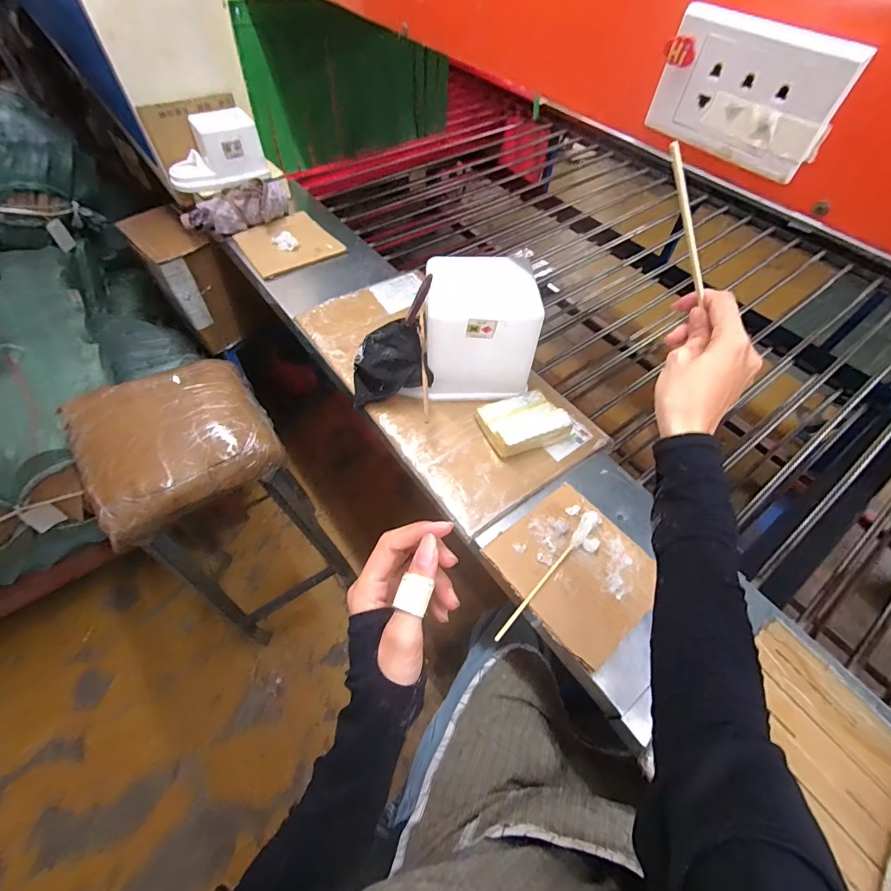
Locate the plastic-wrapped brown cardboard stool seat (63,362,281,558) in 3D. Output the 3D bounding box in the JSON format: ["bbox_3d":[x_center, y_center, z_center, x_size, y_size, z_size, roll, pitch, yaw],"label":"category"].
[{"bbox_3d":[-0.451,-0.021,0.713,0.271,0.089,0.270,-29,62,-19],"label":"plastic-wrapped brown cardboard stool seat"}]

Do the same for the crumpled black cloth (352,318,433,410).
[{"bbox_3d":[-0.084,-0.124,0.635,0.119,0.093,0.089,-5,57,-5],"label":"crumpled black cloth"}]

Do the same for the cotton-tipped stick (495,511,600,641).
[{"bbox_3d":[0.128,0.151,0.508,0.018,0.011,0.199,37,63,21],"label":"cotton-tipped stick"}]

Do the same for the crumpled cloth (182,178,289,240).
[{"bbox_3d":[-0.439,-0.501,0.888,0.214,0.064,0.078,-19,59,-13],"label":"crumpled cloth"}]

